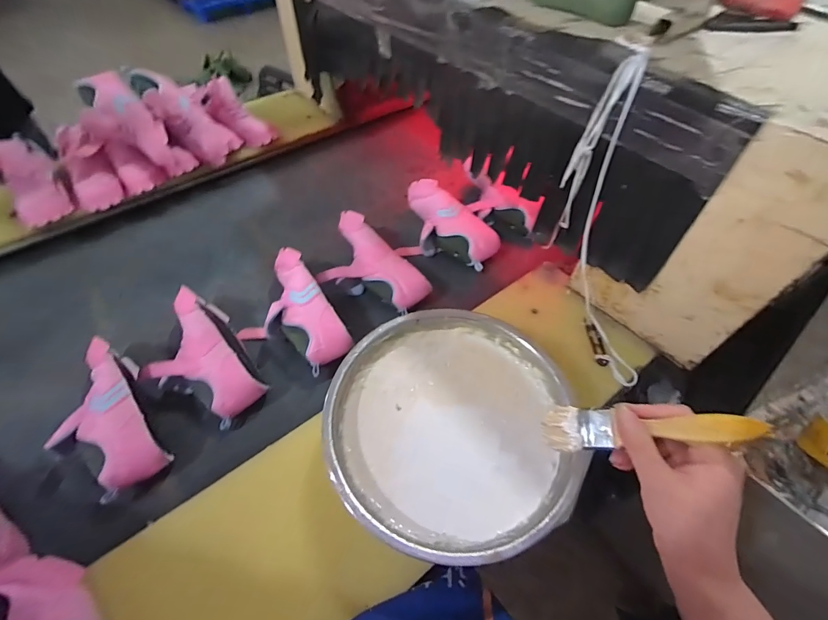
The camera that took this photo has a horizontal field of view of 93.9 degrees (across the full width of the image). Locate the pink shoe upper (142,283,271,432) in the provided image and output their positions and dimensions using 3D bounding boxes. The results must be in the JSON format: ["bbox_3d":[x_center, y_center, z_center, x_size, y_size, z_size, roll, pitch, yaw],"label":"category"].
[{"bbox_3d":[-0.377,0.086,0.668,0.154,0.076,0.255,-34,61,-23],"label":"pink shoe upper"}]

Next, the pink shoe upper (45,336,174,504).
[{"bbox_3d":[-0.488,0.169,0.604,0.123,0.071,0.245,-34,61,-24],"label":"pink shoe upper"}]

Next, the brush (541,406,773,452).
[{"bbox_3d":[0.183,0.096,0.313,0.154,0.022,0.034,-13,43,38],"label":"brush"}]

